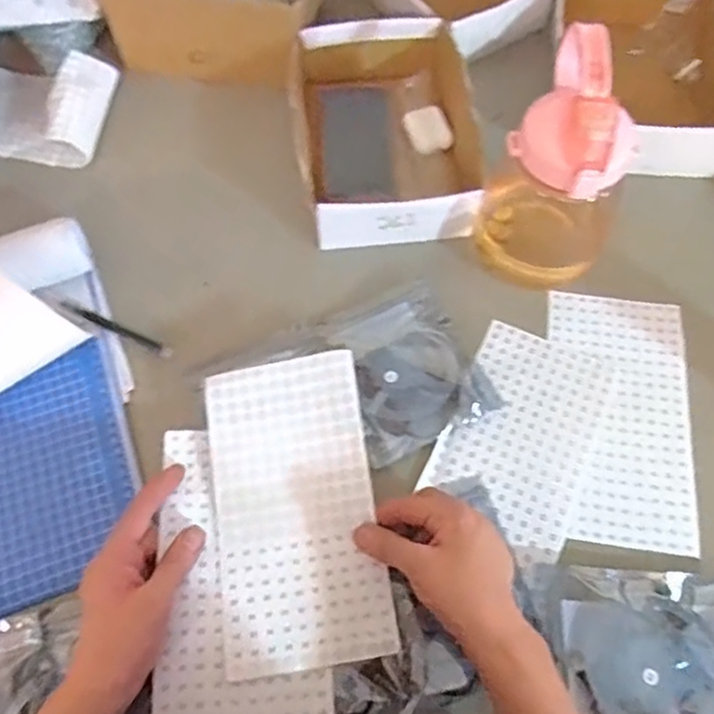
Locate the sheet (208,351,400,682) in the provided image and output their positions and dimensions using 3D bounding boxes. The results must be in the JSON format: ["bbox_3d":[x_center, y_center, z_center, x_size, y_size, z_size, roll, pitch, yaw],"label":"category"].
[{"bbox_3d":[-0.048,0.113,0.503,0.122,0.023,0.228,-10,72,2],"label":"sheet"}]

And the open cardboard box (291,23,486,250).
[{"bbox_3d":[0.027,-0.232,0.674,0.180,0.061,0.249,-8,65,-4],"label":"open cardboard box"}]

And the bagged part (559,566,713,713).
[{"bbox_3d":[0.216,0.220,0.482,0.125,0.018,0.119,4,64,2],"label":"bagged part"}]

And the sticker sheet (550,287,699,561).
[{"bbox_3d":[0.234,0.049,0.576,0.119,0.005,0.233,6,63,3],"label":"sticker sheet"}]

